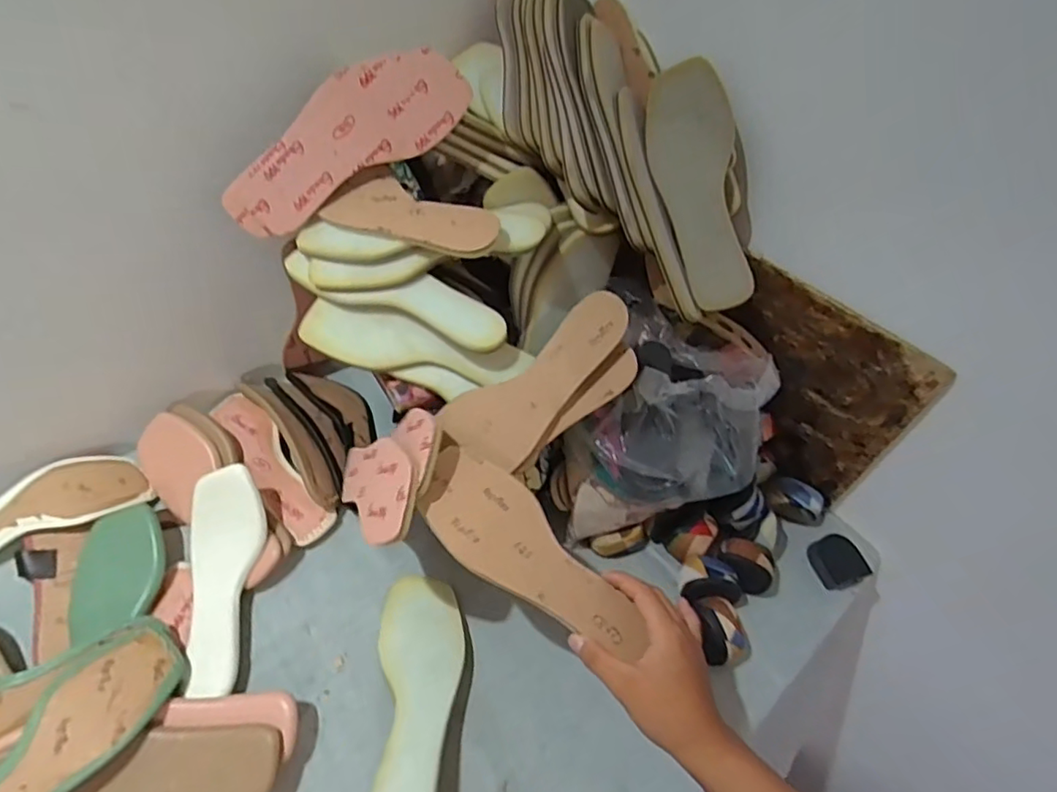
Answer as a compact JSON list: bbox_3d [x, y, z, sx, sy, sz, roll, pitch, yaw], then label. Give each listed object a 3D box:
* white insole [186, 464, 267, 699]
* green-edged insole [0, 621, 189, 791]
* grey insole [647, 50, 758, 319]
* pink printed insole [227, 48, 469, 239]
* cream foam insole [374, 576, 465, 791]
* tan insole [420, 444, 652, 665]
[{"bbox_3d":[-0.312,0.183,0.594,0.077,0.038,0.217,-4,66,-9],"label":"white insole"},{"bbox_3d":[-0.386,0.294,0.472,0.087,0.035,0.233,23,50,15],"label":"green-edged insole"},{"bbox_3d":[0.160,-0.196,0.544,0.075,0.224,0.018,-12,1,21],"label":"grey insole"},{"bbox_3d":[-0.179,-0.249,0.563,0.254,0.091,0.013,-30,20,0],"label":"pink printed insole"},{"bbox_3d":[-0.102,0.270,0.538,0.077,0.014,0.224,0,40,-5],"label":"cream foam insole"},{"bbox_3d":[-0.001,0.128,0.471,0.213,0.011,0.078,39,55,13],"label":"tan insole"}]

